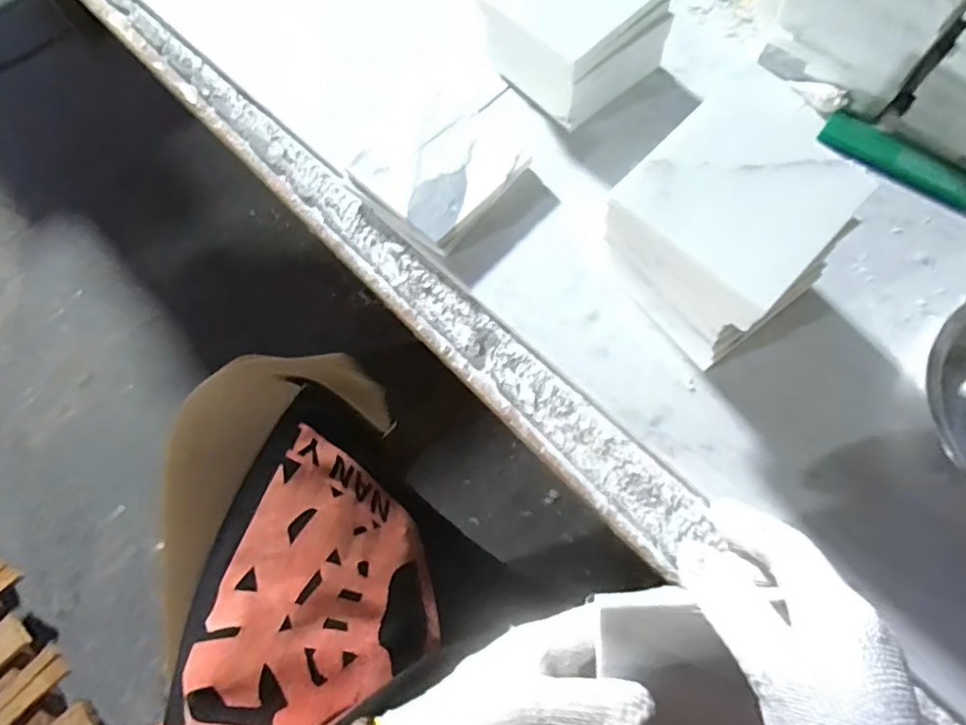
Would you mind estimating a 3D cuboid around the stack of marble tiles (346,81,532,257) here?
[{"bbox_3d":[-0.031,-0.147,0.449,0.099,0.019,0.111,39,77,12],"label":"stack of marble tiles"}]

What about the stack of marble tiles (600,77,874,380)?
[{"bbox_3d":[0.133,-0.068,0.362,0.104,0.117,0.112,41,77,13],"label":"stack of marble tiles"}]

